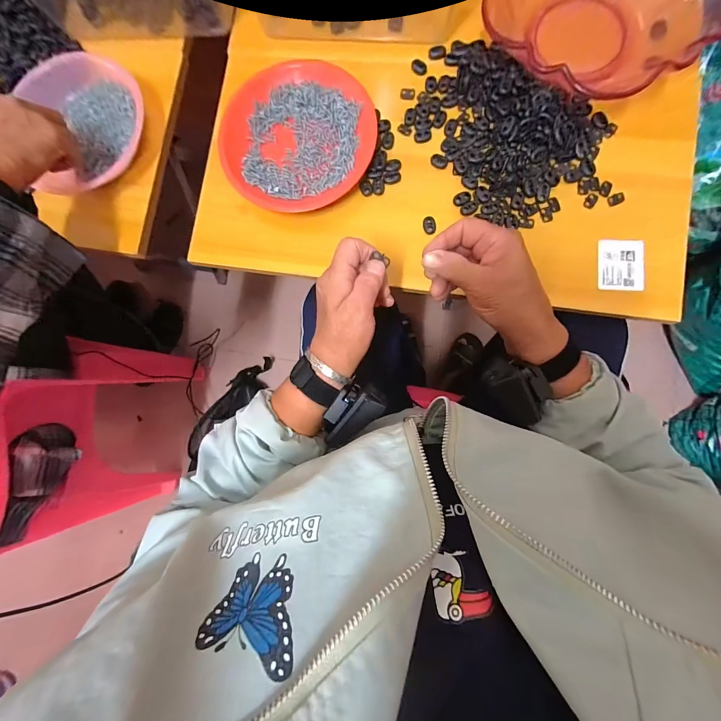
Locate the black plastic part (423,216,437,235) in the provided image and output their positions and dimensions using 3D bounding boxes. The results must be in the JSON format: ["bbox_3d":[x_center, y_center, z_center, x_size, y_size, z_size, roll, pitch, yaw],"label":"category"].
[{"bbox_3d":[0.085,-0.166,0.383,0.015,0.004,0.022,-11,85,4],"label":"black plastic part"}]

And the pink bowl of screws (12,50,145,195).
[{"bbox_3d":[-0.388,-0.316,0.418,0.193,0.033,0.178,0,86,5],"label":"pink bowl of screws"}]

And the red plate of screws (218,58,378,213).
[{"bbox_3d":[-0.080,-0.281,0.397,0.192,0.024,0.188,0,86,5],"label":"red plate of screws"}]

